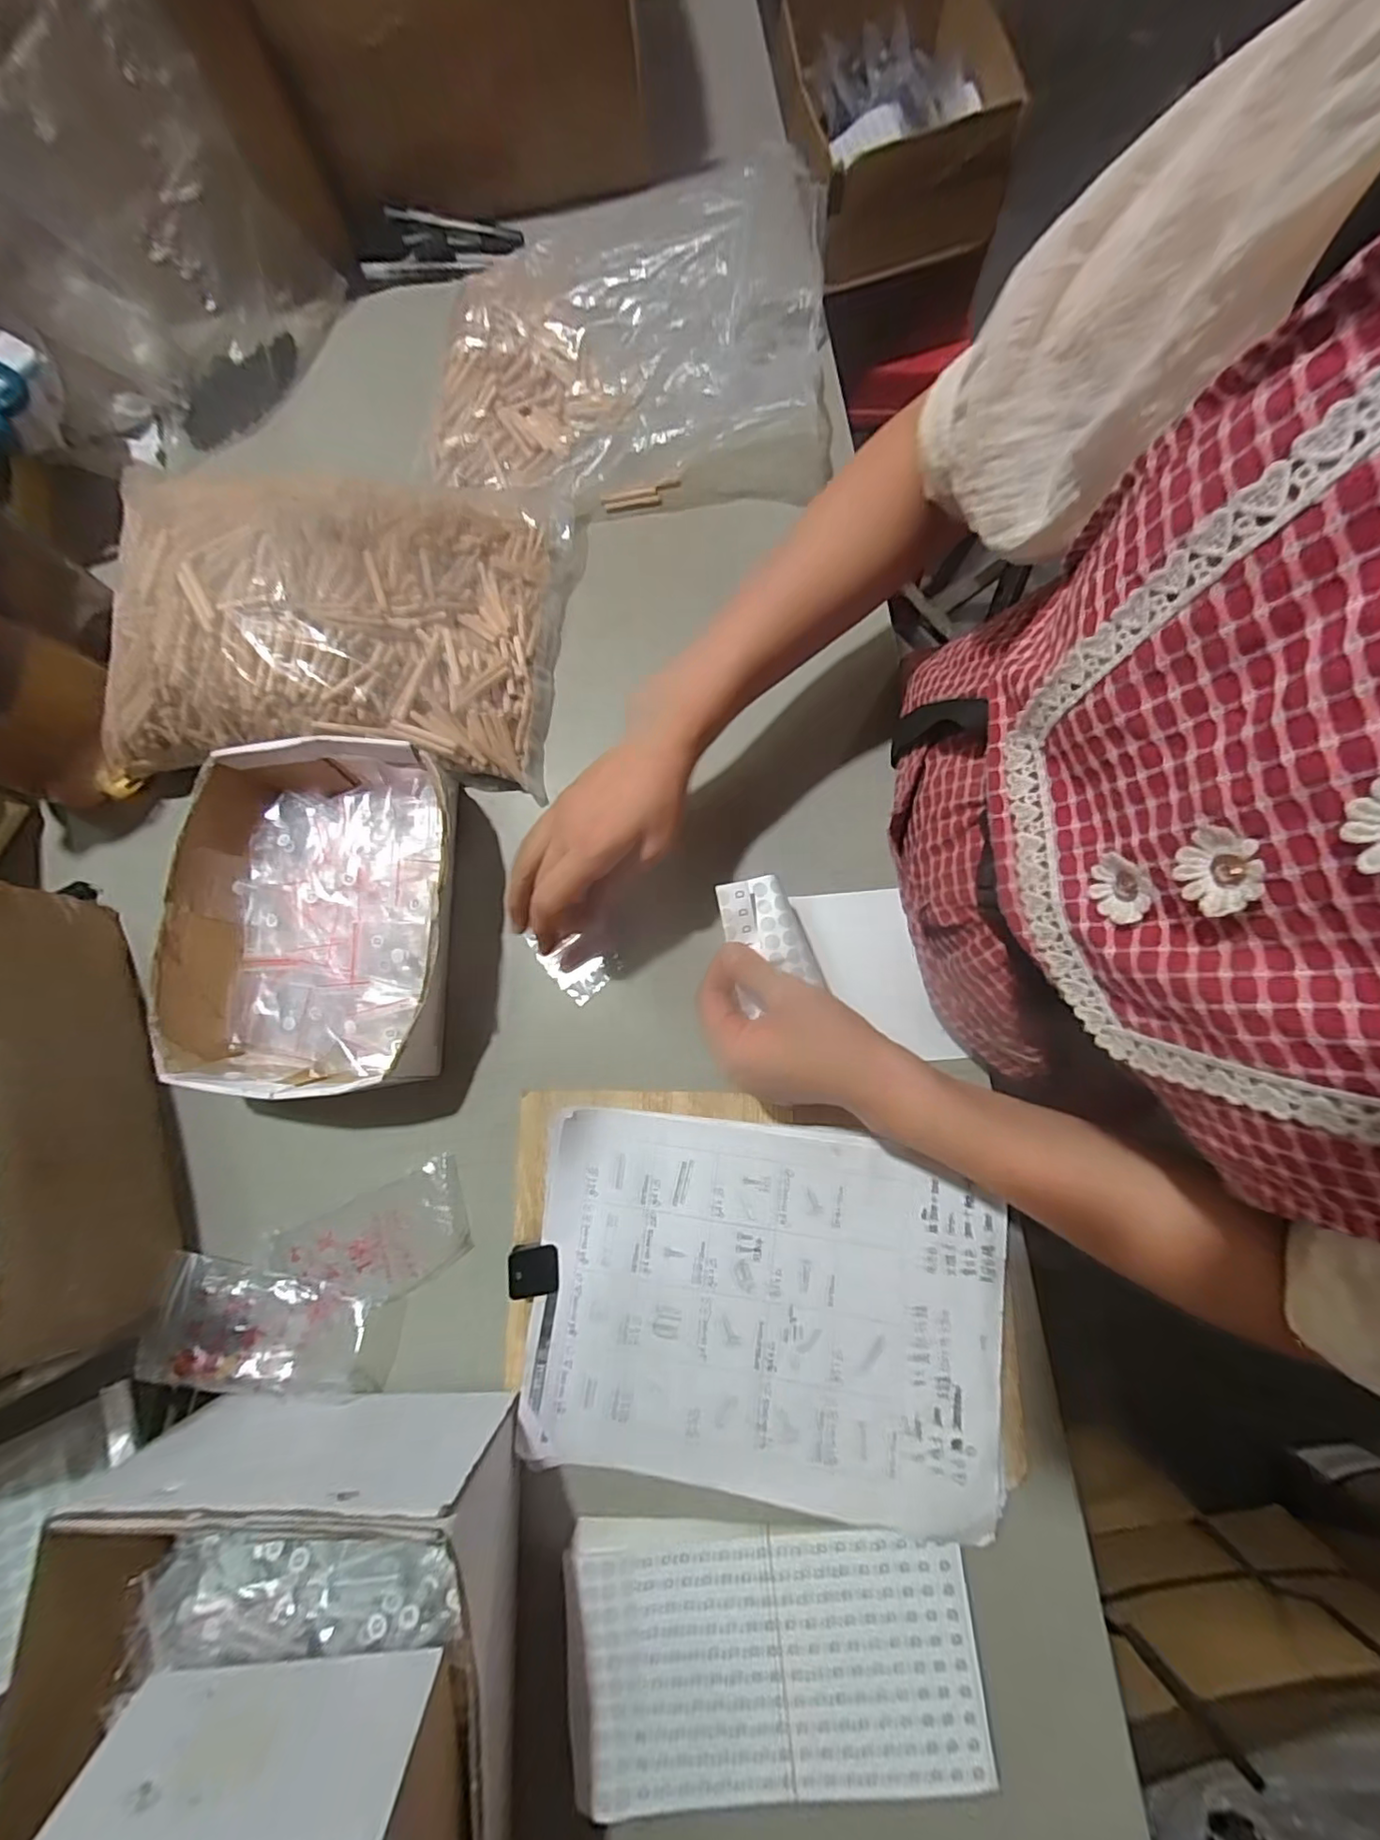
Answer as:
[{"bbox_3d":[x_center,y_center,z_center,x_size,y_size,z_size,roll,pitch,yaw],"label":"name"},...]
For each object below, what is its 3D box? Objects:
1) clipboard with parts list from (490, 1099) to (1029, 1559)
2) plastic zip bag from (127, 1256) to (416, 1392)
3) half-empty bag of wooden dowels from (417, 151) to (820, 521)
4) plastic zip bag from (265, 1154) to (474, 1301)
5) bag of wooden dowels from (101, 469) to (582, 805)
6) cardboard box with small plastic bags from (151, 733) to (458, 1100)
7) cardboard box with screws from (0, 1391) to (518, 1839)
[{"bbox_3d":[0.039,0.235,0.381,0.314,0.023,0.222,5,78,2],"label":"clipboard with parts list"},{"bbox_3d":[-0.266,0.263,0.378,0.150,0.015,0.067,11,70,-3],"label":"plastic zip bag"},{"bbox_3d":[-0.055,-0.473,0.493,0.331,0.106,0.243,0,78,1],"label":"half-empty bag of wooden dowels"},{"bbox_3d":[-0.212,0.219,0.398,0.125,0.013,0.069,-24,78,-4],"label":"plastic zip bag"},{"bbox_3d":[-0.267,-0.240,0.451,0.312,0.072,0.247,5,78,2],"label":"bag of wooden dowels"},{"bbox_3d":[-0.259,-0.004,0.421,0.198,0.063,0.236,-2,78,1],"label":"cardboard box with small plastic bags"},{"bbox_3d":[-0.196,0.425,0.280,0.218,0.124,0.300,2,78,2],"label":"cardboard box with screws"}]

